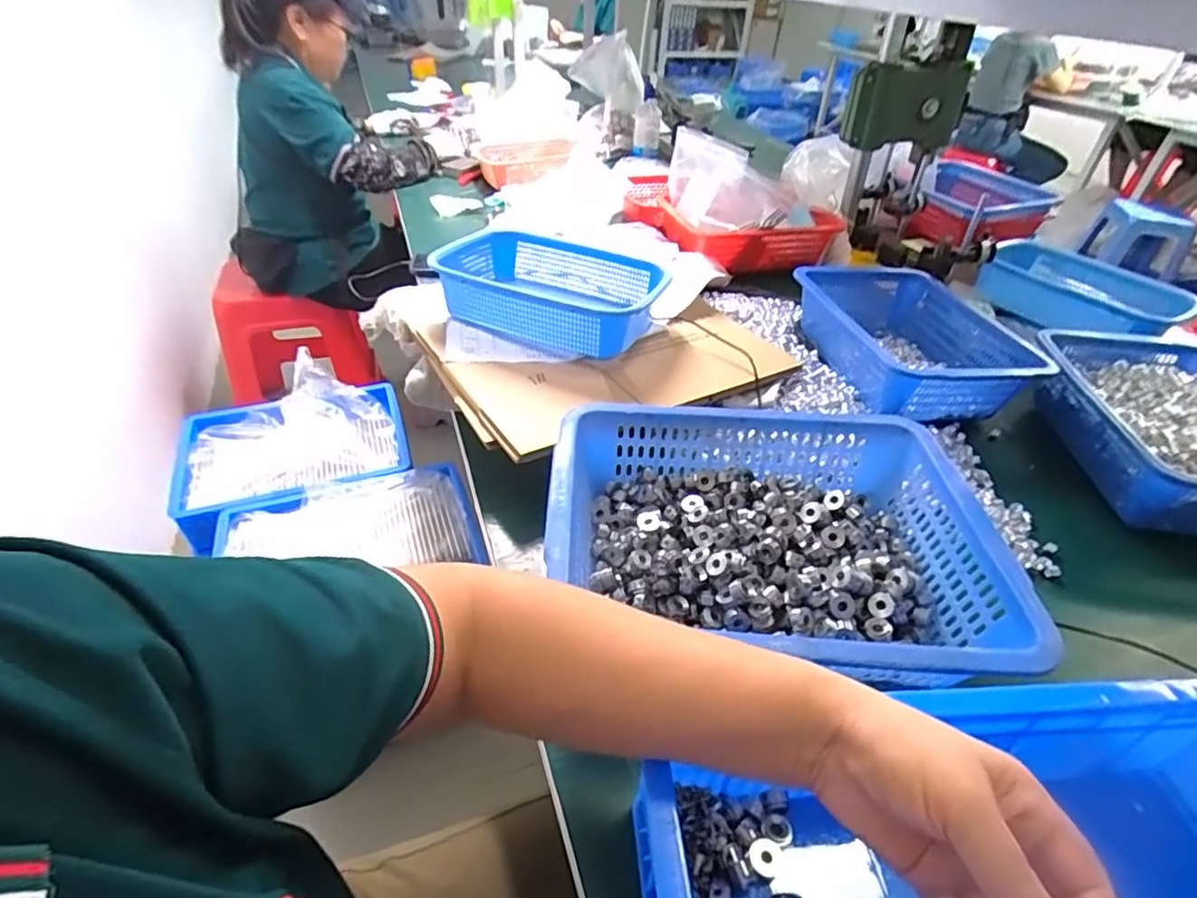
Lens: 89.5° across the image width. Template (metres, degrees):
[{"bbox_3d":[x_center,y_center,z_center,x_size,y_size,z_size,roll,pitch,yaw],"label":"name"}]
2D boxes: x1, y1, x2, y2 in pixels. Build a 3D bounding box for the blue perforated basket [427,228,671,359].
[{"bbox_3d":[-0.058,-0.216,0.807,0.277,0.074,0.204,16,41,14],"label":"blue perforated basket"}]

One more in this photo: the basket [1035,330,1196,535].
[{"bbox_3d":[0.669,-0.019,0.702,0.227,0.089,0.311,5,40,0],"label":"basket"}]

